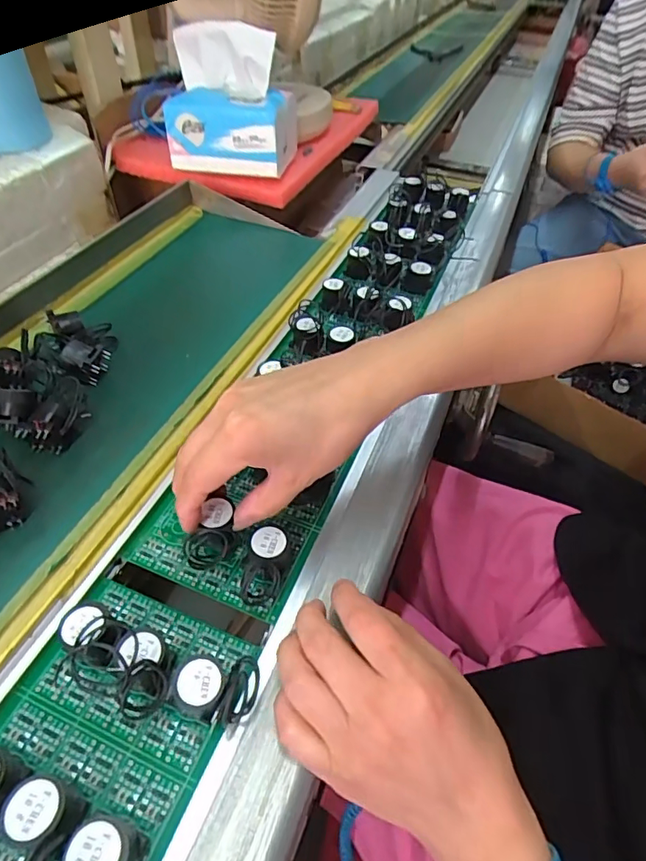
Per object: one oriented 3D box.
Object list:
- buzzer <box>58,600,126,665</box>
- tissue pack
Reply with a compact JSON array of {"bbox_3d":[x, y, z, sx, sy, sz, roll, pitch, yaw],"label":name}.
[{"bbox_3d":[-0.122,0.108,0.266,0.026,0.027,0.023,33,55,22],"label":"buzzer"},{"bbox_3d":[-0.108,-0.380,0.578,0.137,0.129,0.093,10,50,4],"label":"tissue pack"}]

